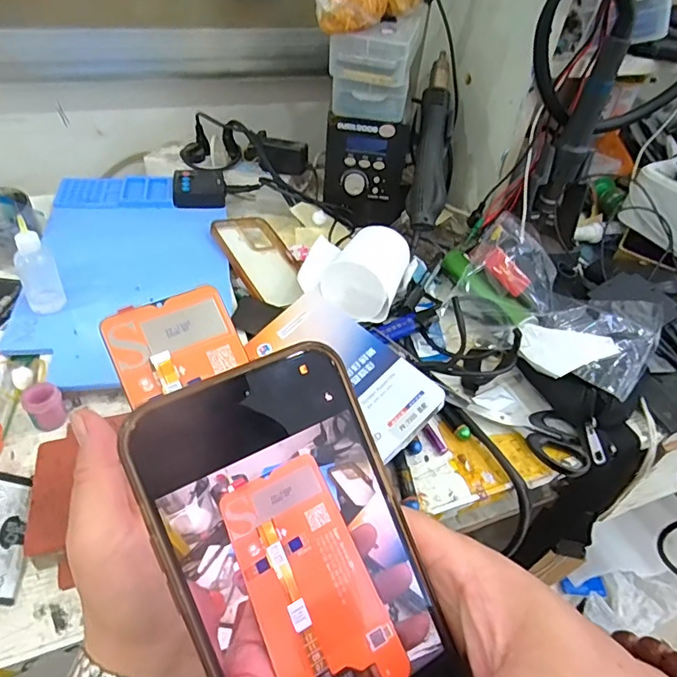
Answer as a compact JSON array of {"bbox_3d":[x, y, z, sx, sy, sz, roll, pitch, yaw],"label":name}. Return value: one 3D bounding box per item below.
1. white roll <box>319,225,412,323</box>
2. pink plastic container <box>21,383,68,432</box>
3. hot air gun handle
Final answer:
[{"bbox_3d":[0.034,-0.082,0.595,0.082,0.061,0.128,17,45,10],"label":"white roll"},{"bbox_3d":[-0.260,0.061,0.457,0.030,0.032,0.029,4,44,-4],"label":"pink plastic container"},{"bbox_3d":[0.123,-0.257,0.669,0.046,0.038,0.236,7,81,0],"label":"hot air gun handle"}]

